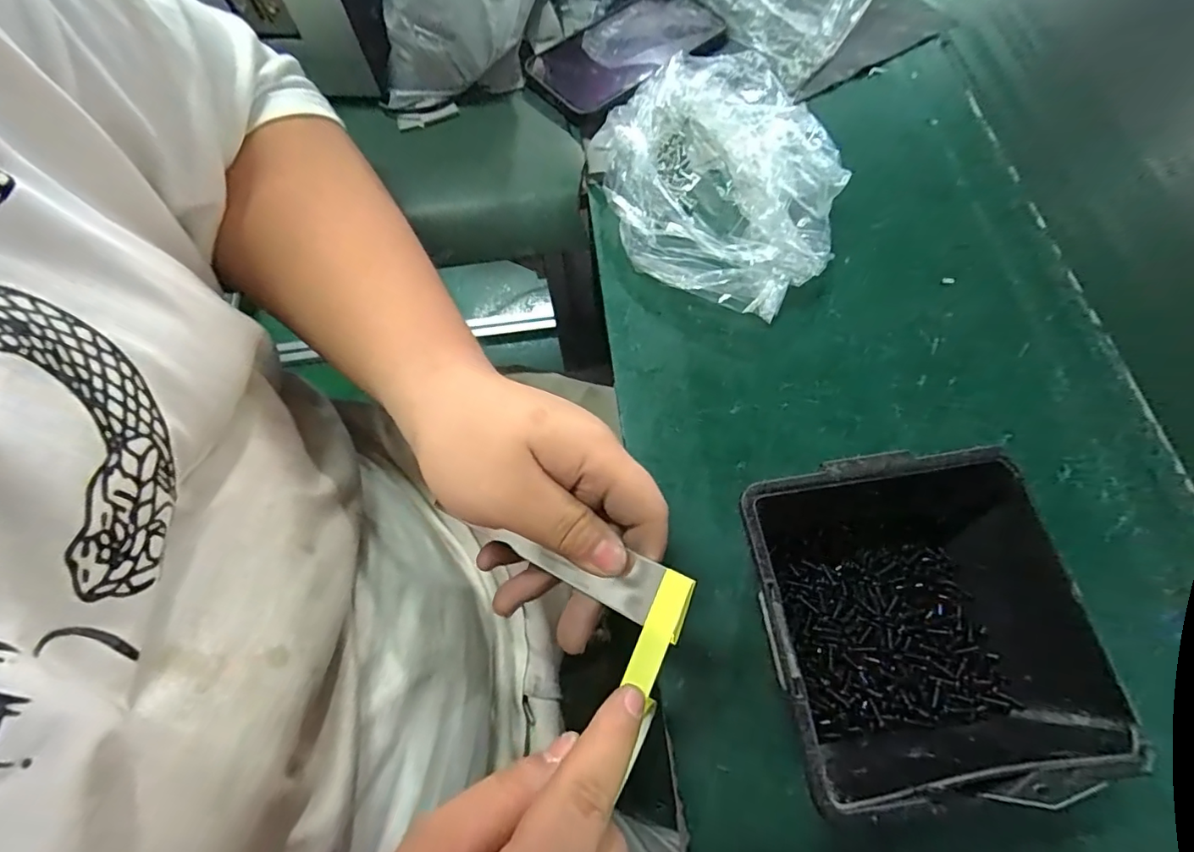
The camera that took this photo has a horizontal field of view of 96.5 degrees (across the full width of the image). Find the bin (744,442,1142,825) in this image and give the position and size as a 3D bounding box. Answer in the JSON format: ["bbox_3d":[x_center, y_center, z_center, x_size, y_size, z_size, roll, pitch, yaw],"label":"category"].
[{"bbox_3d":[0.132,0.078,0.228,0.133,0.065,0.118,-8,68,-2],"label":"bin"}]

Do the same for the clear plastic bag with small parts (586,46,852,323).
[{"bbox_3d":[0.071,-0.159,0.338,0.126,0.043,0.187,-17,69,-5],"label":"clear plastic bag with small parts"}]

